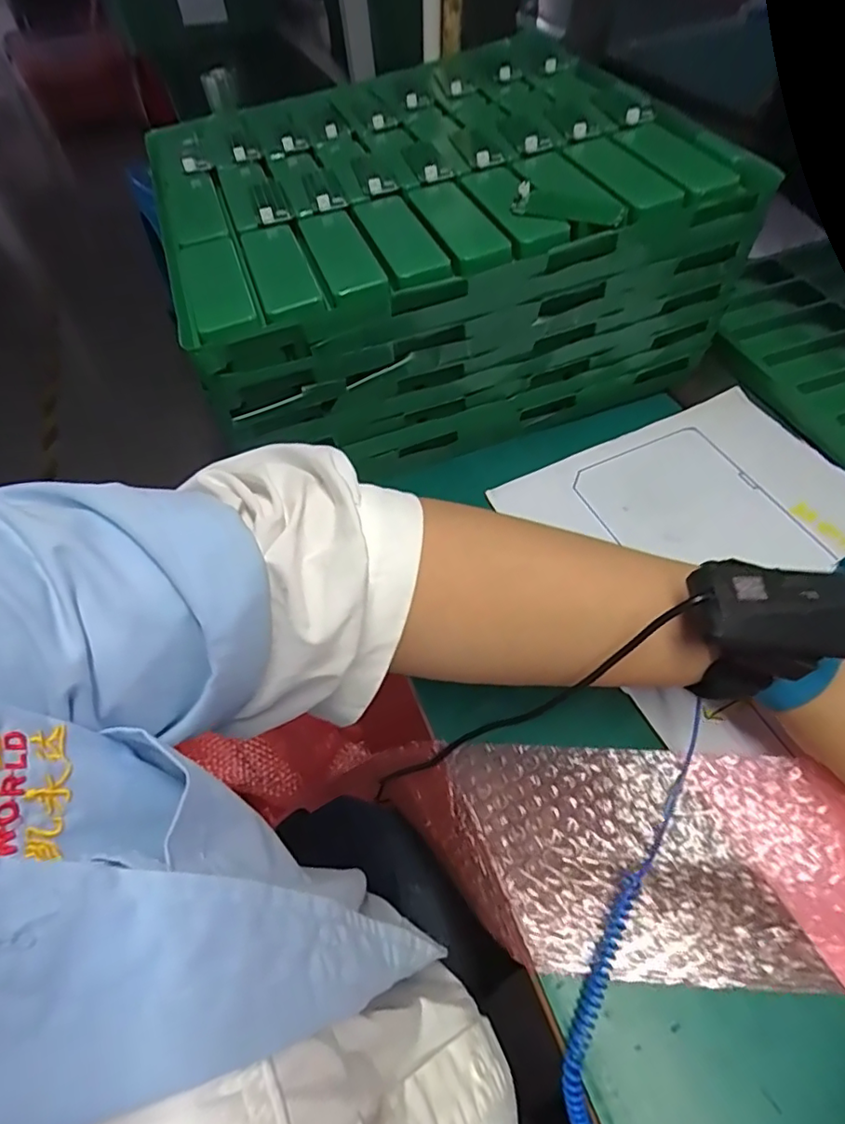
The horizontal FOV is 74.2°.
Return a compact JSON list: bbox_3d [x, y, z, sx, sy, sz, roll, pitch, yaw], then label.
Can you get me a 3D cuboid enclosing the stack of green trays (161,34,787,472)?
[{"bbox_3d":[0.002,-0.277,0.494,0.401,0.157,0.356,-19,56,-8],"label":"stack of green trays"}]

